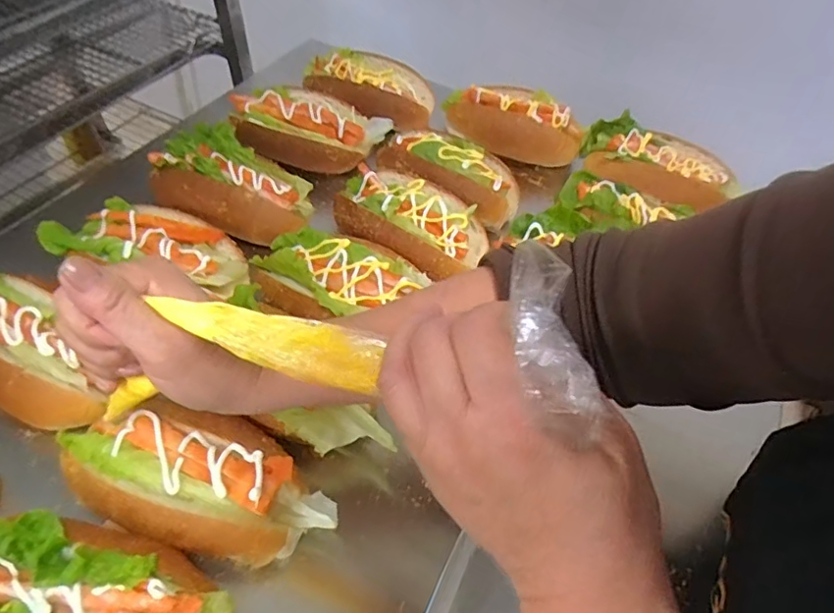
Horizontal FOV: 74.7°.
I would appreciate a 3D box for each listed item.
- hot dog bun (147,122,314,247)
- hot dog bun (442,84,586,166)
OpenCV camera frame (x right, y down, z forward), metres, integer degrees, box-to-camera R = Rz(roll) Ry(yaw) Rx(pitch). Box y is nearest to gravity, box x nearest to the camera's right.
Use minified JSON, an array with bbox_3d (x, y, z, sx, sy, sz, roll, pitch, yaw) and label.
[{"bbox_3d":[-0.181,-0.117,0.526,0.166,0.052,0.081,21,52,11],"label":"hot dog bun"},{"bbox_3d":[0.116,-0.224,0.660,0.169,0.060,0.071,11,51,3],"label":"hot dog bun"}]

